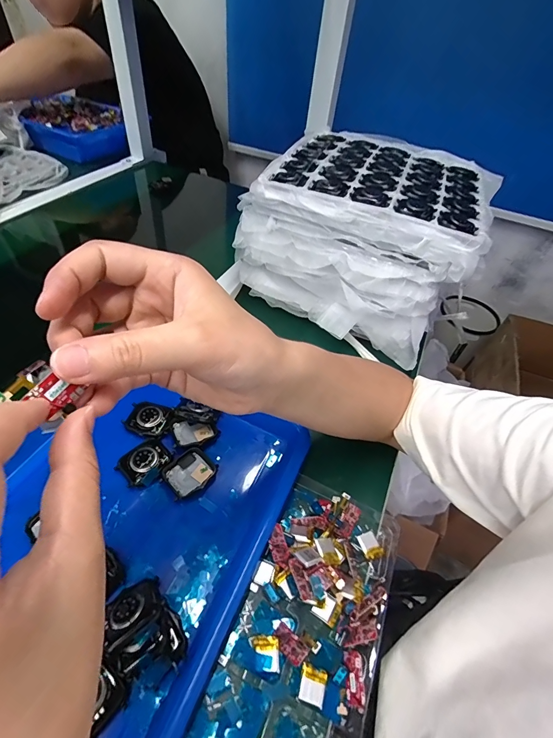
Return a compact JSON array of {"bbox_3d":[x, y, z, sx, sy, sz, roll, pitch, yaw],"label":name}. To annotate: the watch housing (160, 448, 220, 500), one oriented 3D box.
[{"bbox_3d":[-0.081,0.097,0.328,0.038,0.008,0.045,34,53,21],"label":"watch housing"}]

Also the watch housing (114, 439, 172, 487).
[{"bbox_3d":[-0.122,0.087,0.327,0.042,0.009,0.038,-34,60,-31],"label":"watch housing"}]

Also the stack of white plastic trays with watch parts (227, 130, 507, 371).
[{"bbox_3d":[0.133,-0.196,0.509,0.292,0.153,0.289,29,52,18],"label":"stack of white plastic trays with watch parts"}]

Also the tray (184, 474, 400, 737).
[{"bbox_3d":[0.017,0.212,0.256,0.107,0.032,0.265,22,50,13],"label":"tray"}]

